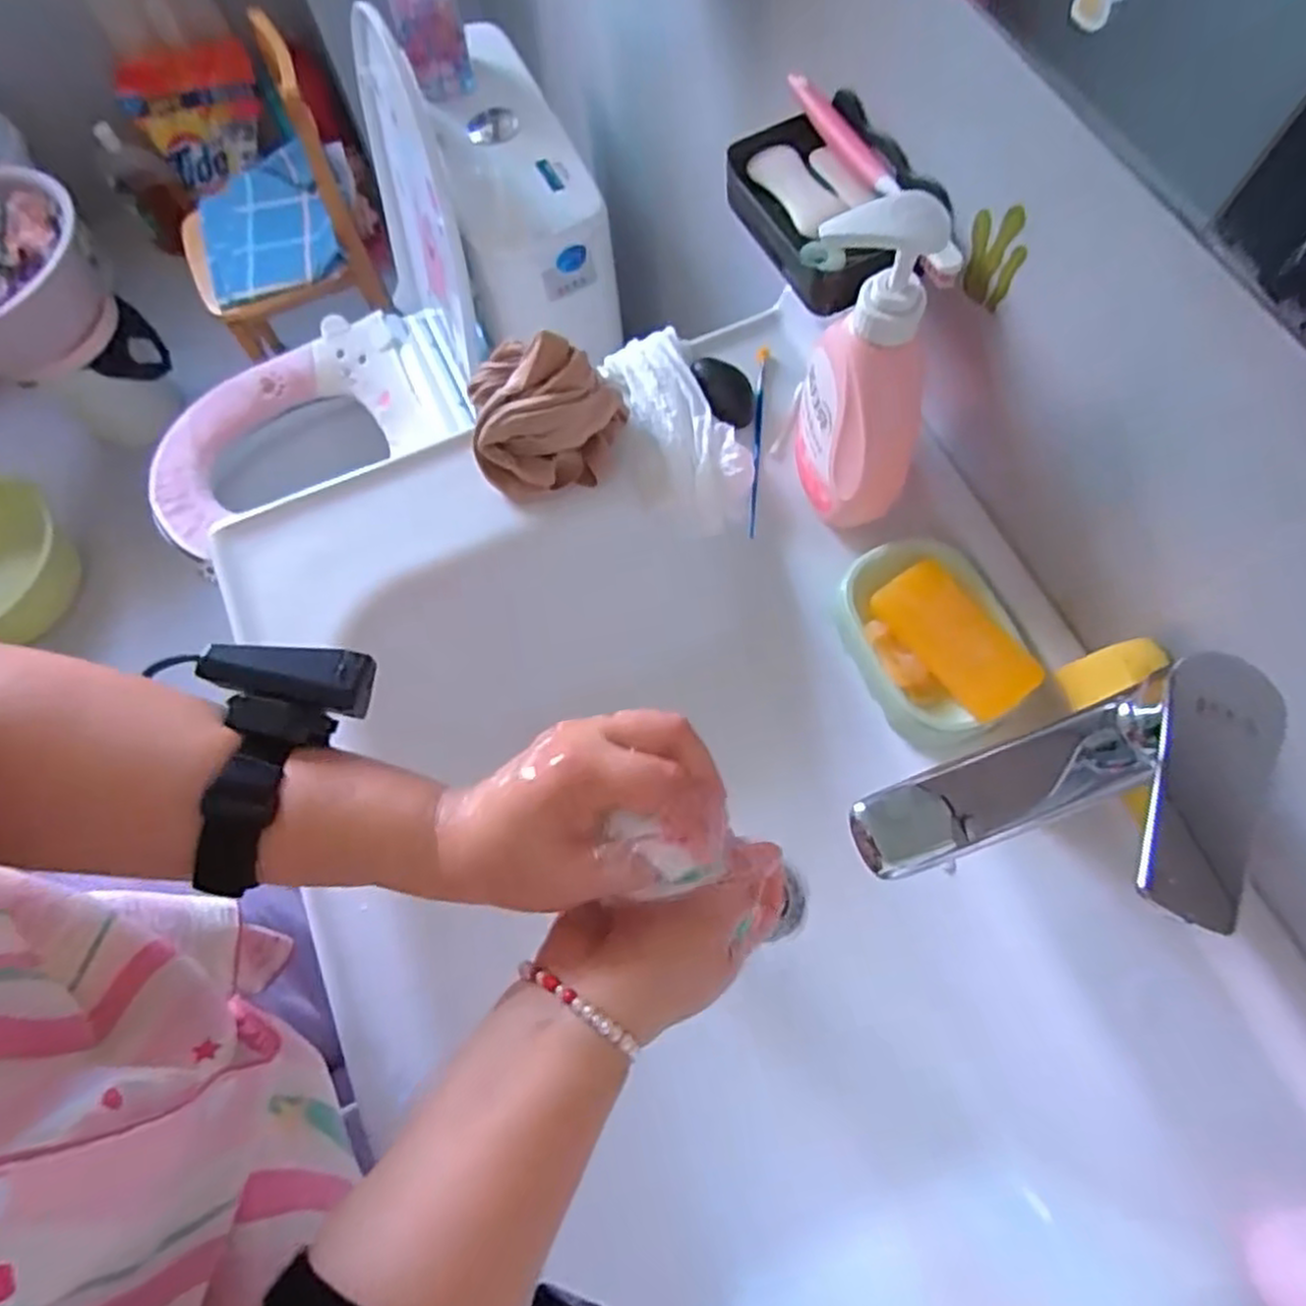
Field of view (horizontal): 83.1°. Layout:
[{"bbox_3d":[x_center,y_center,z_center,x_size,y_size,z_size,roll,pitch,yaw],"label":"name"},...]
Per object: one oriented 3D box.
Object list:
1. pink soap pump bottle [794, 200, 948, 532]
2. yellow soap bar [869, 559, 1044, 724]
[{"bbox_3d":[0.121,-0.158,0.425,0.065,0.194,0.092,-2,69,2],"label":"pink soap pump bottle"},{"bbox_3d":[0.186,-0.008,0.457,0.047,0.017,0.103,-34,72,-10],"label":"yellow soap bar"}]

